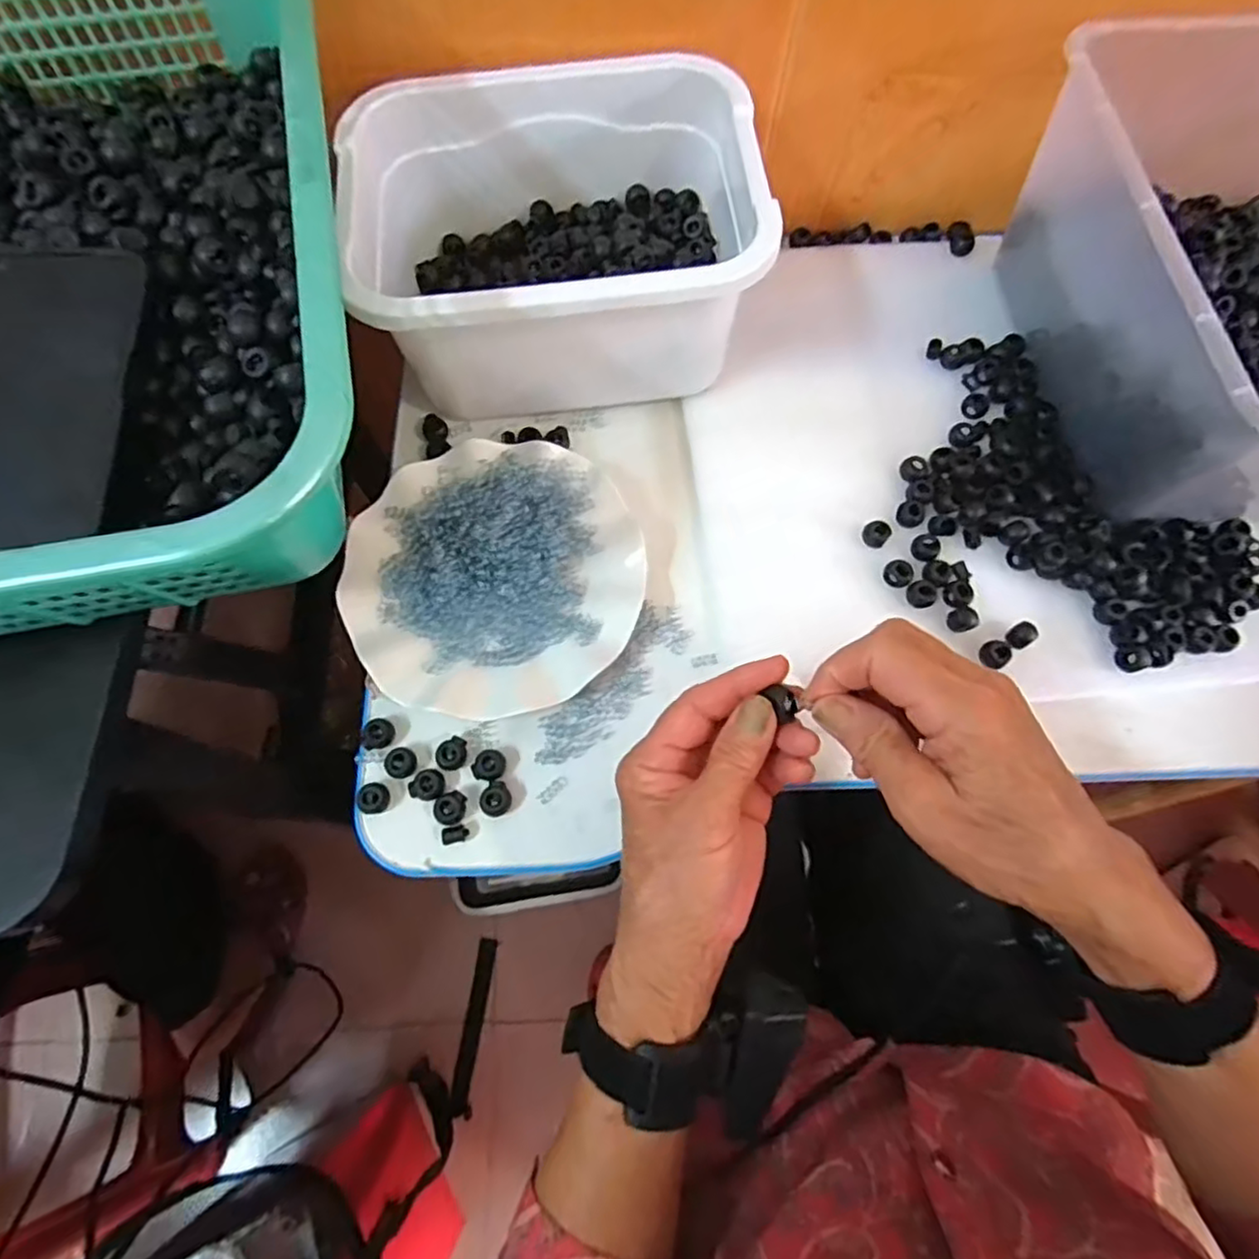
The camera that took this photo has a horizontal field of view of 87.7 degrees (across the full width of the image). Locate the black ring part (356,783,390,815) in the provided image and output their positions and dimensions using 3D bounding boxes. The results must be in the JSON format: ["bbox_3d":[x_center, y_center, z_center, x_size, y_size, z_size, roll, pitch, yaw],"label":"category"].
[{"bbox_3d":[-0.147,0.097,0.375,0.016,0.010,0.017,0,71,-1],"label":"black ring part"}]

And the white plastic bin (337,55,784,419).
[{"bbox_3d":[-0.047,-0.249,0.431,0.240,0.115,0.187,-9,71,-4],"label":"white plastic bin"}]

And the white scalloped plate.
[{"bbox_3d":[-0.084,-0.037,0.409,0.180,0.025,0.176,0,71,-1],"label":"white scalloped plate"}]

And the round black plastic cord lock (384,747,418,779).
[{"bbox_3d":[-0.134,0.078,0.382,0.018,0.006,0.017,0,71,-1],"label":"round black plastic cord lock"}]

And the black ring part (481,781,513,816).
[{"bbox_3d":[-0.077,0.098,0.378,0.017,0.009,0.017,0,71,-1],"label":"black ring part"}]

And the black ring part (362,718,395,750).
[{"bbox_3d":[-0.149,0.061,0.388,0.015,0.013,0.018,19,71,5],"label":"black ring part"}]

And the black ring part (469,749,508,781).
[{"bbox_3d":[-0.082,0.079,0.383,0.019,0.010,0.017,-17,72,-7],"label":"black ring part"}]

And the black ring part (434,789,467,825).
[{"bbox_3d":[-0.103,0.102,0.374,0.017,0.009,0.018,-3,71,-2],"label":"black ring part"}]

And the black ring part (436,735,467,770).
[{"bbox_3d":[-0.104,0.073,0.385,0.018,0.005,0.018,-20,72,-8],"label":"black ring part"}]

